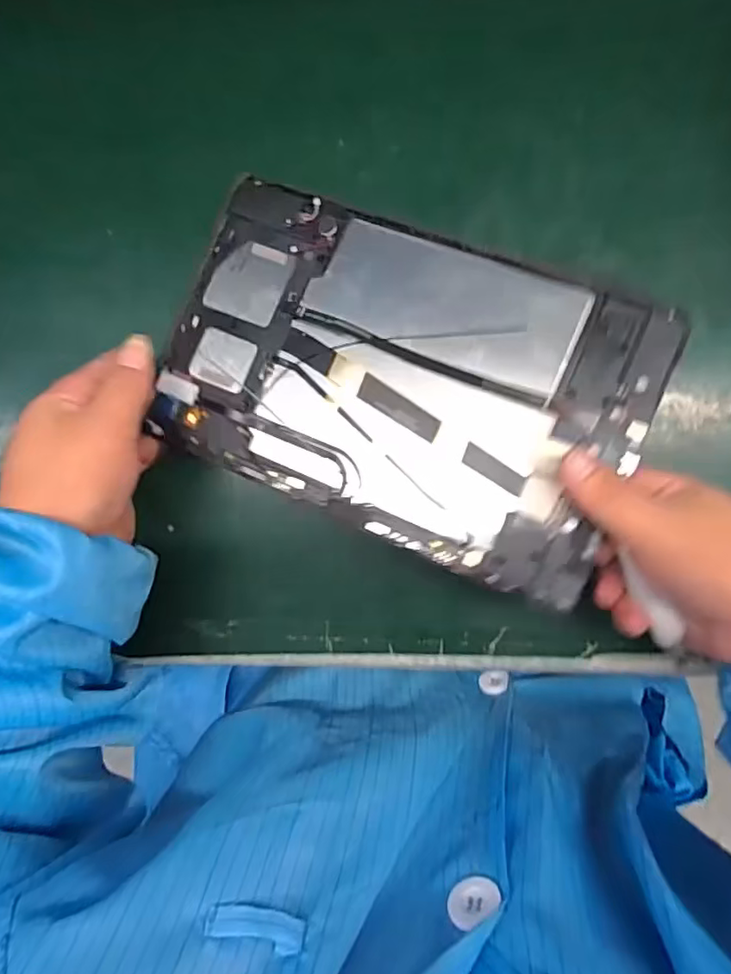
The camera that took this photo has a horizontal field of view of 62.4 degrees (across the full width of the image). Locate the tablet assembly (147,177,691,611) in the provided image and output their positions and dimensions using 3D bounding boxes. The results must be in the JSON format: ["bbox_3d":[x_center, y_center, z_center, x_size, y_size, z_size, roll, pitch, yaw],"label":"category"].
[{"bbox_3d":[0.015,-0.054,0.301,0.235,0.005,0.145,23,89,12],"label":"tablet assembly"}]

